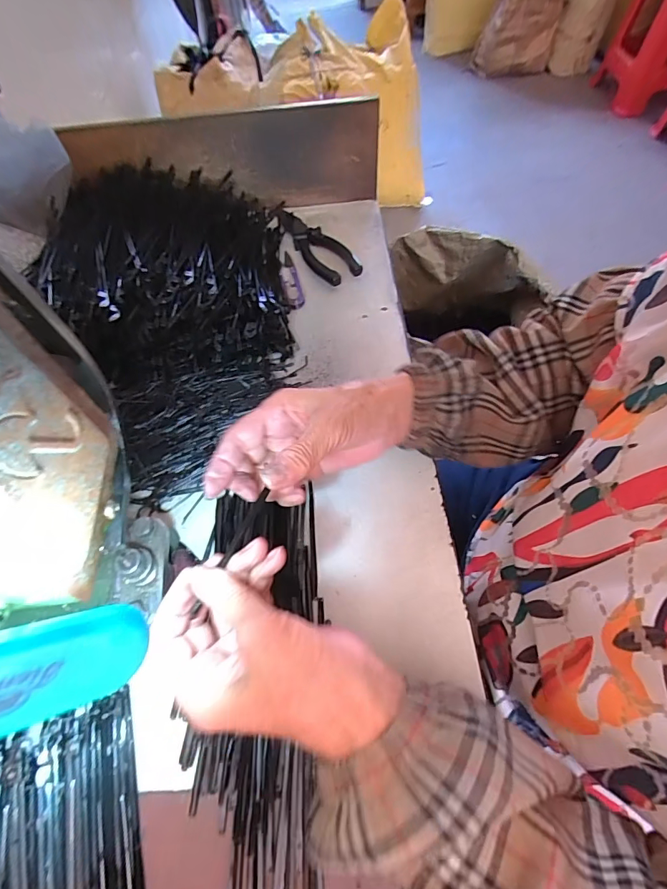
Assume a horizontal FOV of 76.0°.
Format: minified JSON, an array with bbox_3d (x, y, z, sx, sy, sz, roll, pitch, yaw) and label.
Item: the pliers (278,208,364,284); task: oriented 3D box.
[{"bbox_3d":[-0.020,-0.244,0.520,0.048,0.019,0.156,-30,63,-14],"label":"pliers"}]

